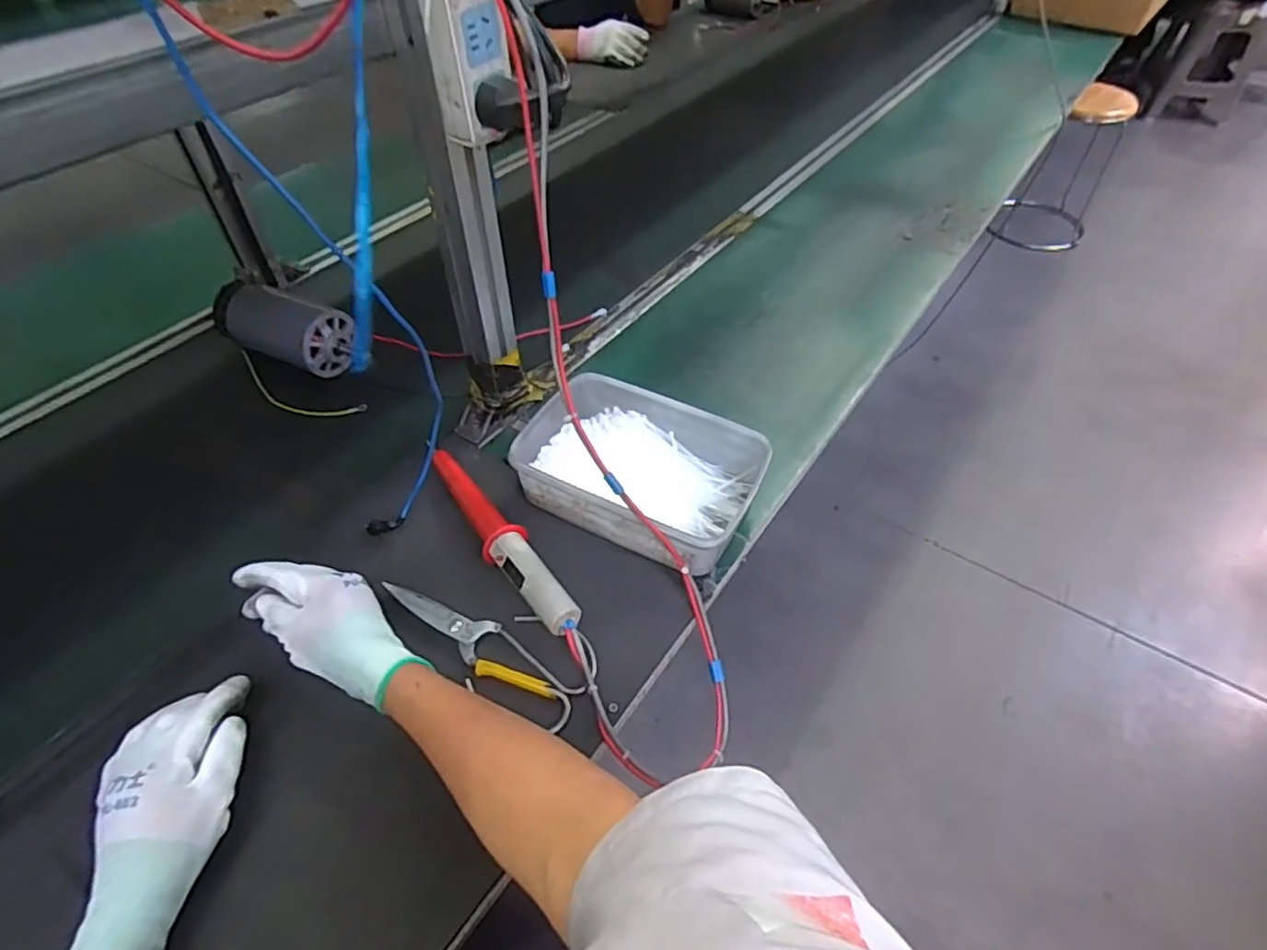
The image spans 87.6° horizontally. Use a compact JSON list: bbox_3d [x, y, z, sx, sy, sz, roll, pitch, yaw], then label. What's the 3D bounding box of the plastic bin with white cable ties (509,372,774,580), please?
[{"bbox_3d":[0.007,-0.003,0.647,0.225,0.065,0.154,24,51,18],"label":"plastic bin with white cable ties"}]

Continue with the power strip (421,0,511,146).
[{"bbox_3d":[-0.116,-0.303,0.458,0.054,0.128,0.027,-33,58,-30],"label":"power strip"}]

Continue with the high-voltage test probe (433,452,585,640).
[{"bbox_3d":[-0.129,0.055,0.617,0.041,0.040,0.254,-27,54,-24],"label":"high-voltage test probe"}]

